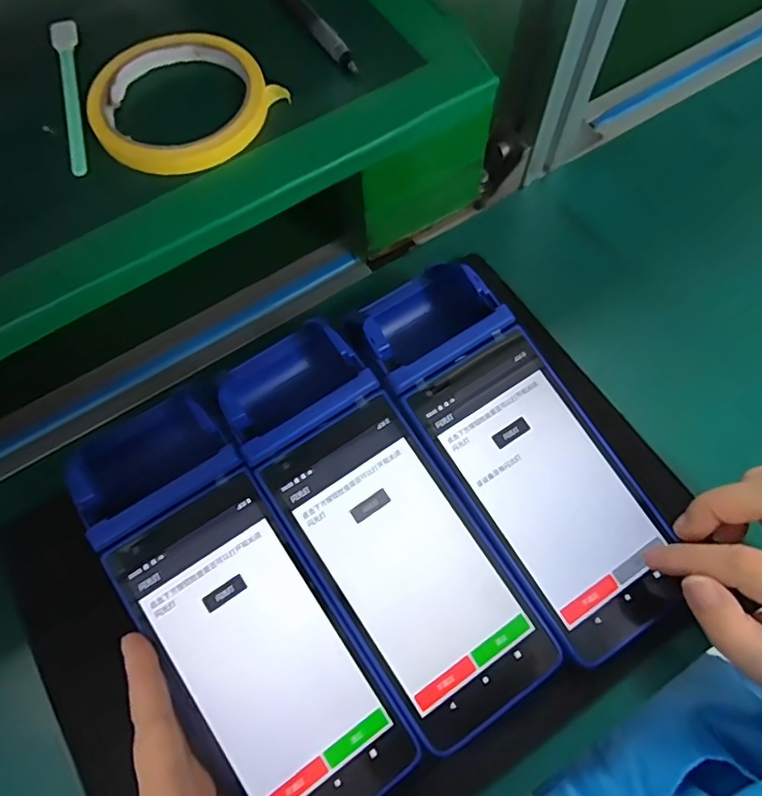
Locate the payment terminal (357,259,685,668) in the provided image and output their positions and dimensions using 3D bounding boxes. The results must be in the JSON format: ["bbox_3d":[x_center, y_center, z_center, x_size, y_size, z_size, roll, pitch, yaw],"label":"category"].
[{"bbox_3d":[0.069,0.024,0.300,0.083,0.046,0.223,-29,75,-9],"label":"payment terminal"}]

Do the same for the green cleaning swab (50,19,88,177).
[{"bbox_3d":[-0.170,-0.165,0.302,0.013,0.006,0.112,-15,69,-4],"label":"green cleaning swab"}]

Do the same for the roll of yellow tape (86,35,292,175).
[{"bbox_3d":[-0.106,-0.157,0.294,0.088,0.018,0.088,-1,69,2],"label":"roll of yellow tape"}]

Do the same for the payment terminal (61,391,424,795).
[{"bbox_3d":[-0.071,0.097,0.273,0.076,0.037,0.216,-35,79,-11],"label":"payment terminal"}]

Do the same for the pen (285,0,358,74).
[{"bbox_3d":[-0.054,-0.238,0.323,0.013,0.011,0.142,-34,71,-11],"label":"pen"}]

